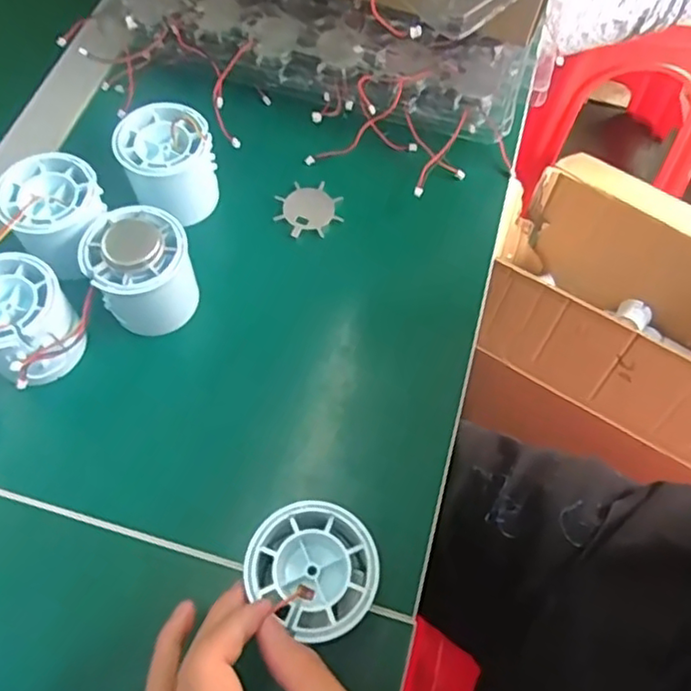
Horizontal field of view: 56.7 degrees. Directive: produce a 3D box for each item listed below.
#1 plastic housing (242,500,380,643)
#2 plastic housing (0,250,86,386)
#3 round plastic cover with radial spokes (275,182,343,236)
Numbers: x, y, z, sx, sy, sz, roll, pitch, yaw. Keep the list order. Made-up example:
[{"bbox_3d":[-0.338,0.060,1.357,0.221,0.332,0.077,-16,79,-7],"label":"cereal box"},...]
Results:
[{"bbox_3d":[-0.013,0.096,0.276,0.049,0.017,0.054,-38,70,-18],"label":"plastic housing"},{"bbox_3d":[-0.171,-0.012,0.339,0.056,0.045,0.053,0,63,-1],"label":"plastic housing"},{"bbox_3d":[-0.024,-0.089,0.416,0.041,0.006,0.041,2,70,-4],"label":"round plastic cover with radial spokes"}]

